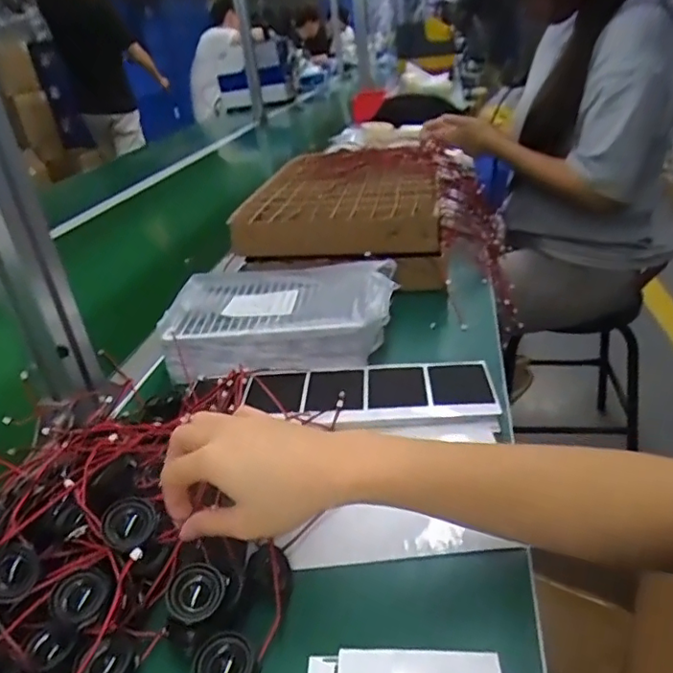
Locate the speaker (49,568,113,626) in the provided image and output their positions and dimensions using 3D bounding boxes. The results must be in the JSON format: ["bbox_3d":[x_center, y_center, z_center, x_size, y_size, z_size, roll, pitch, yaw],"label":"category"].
[{"bbox_3d":[-0.142,0.145,0.313,0.030,0.010,0.029,-11,53,-17],"label":"speaker"}]

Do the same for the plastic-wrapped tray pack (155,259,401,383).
[{"bbox_3d":[-0.051,-0.020,0.569,0.222,0.068,0.153,-4,29,4],"label":"plastic-wrapped tray pack"}]

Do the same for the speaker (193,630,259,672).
[{"bbox_3d":[-0.056,0.166,0.286,0.032,0.014,0.025,8,32,24],"label":"speaker"}]

